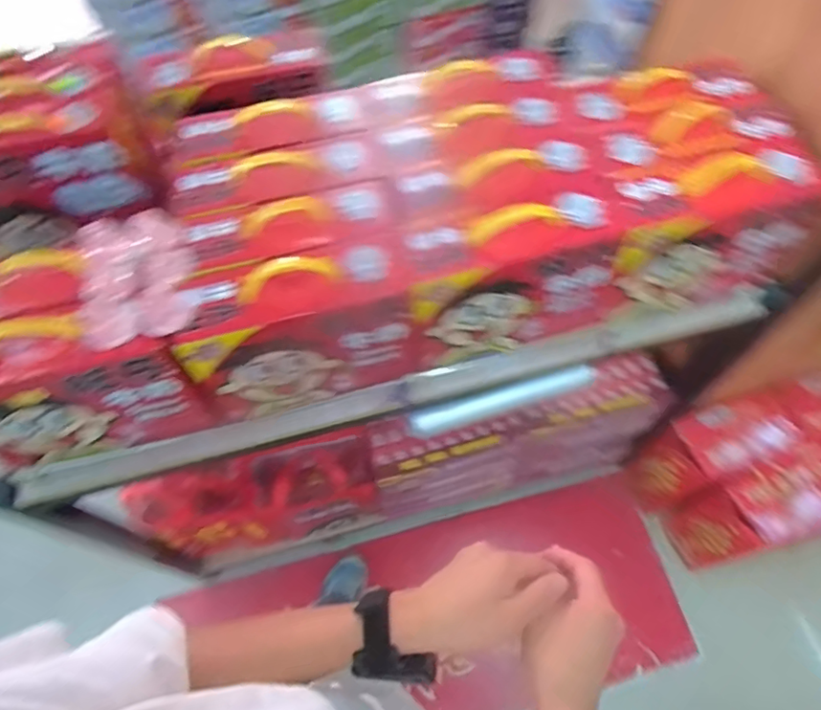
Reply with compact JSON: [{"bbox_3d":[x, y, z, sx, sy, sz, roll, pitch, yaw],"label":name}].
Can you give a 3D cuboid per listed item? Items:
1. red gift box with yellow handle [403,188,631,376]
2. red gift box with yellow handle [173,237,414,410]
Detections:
[{"bbox_3d":[0.133,-0.099,0.743,0.284,0.200,0.116,-14,62,-6],"label":"red gift box with yellow handle"},{"bbox_3d":[-0.138,-0.035,0.701,0.268,0.192,0.108,-15,63,-6],"label":"red gift box with yellow handle"}]

